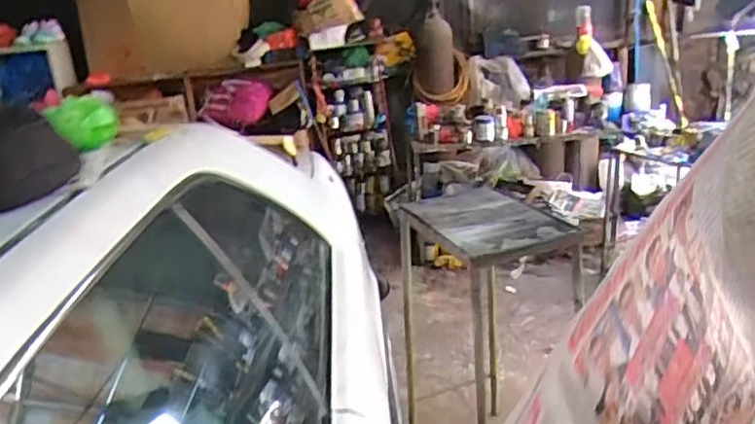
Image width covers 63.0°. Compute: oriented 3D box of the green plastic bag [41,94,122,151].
[{"bbox_3d":[-0.491,-0.148,1.031,0.110,0.075,0.068,-14,20,-20],"label":"green plastic bag"}]

